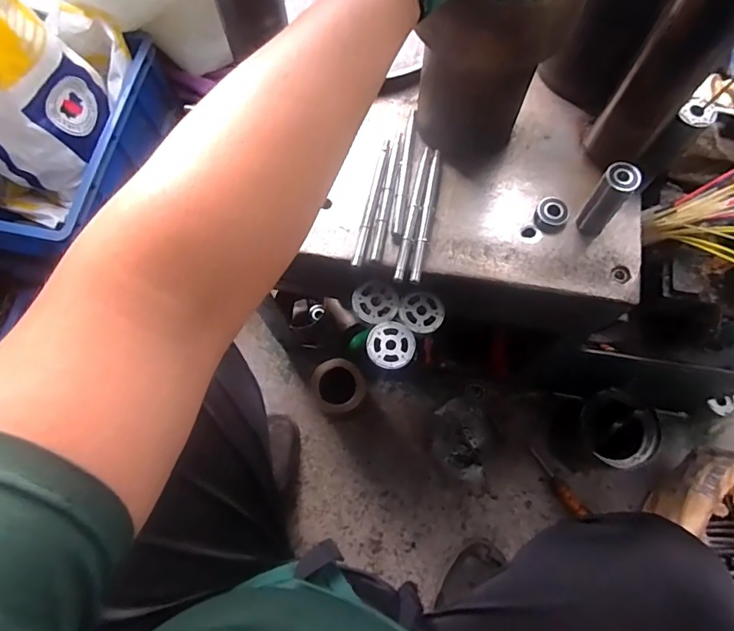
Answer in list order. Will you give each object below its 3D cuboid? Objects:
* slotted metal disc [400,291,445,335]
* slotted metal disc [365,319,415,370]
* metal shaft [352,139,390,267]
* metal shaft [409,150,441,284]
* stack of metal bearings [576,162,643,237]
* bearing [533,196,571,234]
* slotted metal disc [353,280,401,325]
[{"bbox_3d":[0.062,-0.003,0.556,0.049,0.011,0.048,0,72,0],"label":"slotted metal disc"},{"bbox_3d":[0.026,0.032,0.539,0.052,0.005,0.053,0,72,0],"label":"slotted metal disc"},{"bbox_3d":[0.006,-0.126,0.538,0.011,0.007,0.161,11,72,4],"label":"metal shaft"},{"bbox_3d":[0.065,-0.109,0.536,0.012,0.010,0.161,10,72,4],"label":"metal shaft"},{"bbox_3d":[0.242,-0.117,0.500,0.031,0.080,0.035,35,75,11],"label":"stack of metal bearings"},{"bbox_3d":[0.203,-0.112,0.536,0.034,0.015,0.038,20,73,7],"label":"bearing"},{"bbox_3d":[0.009,-0.015,0.556,0.048,0.008,0.053,-43,76,-13],"label":"slotted metal disc"}]

